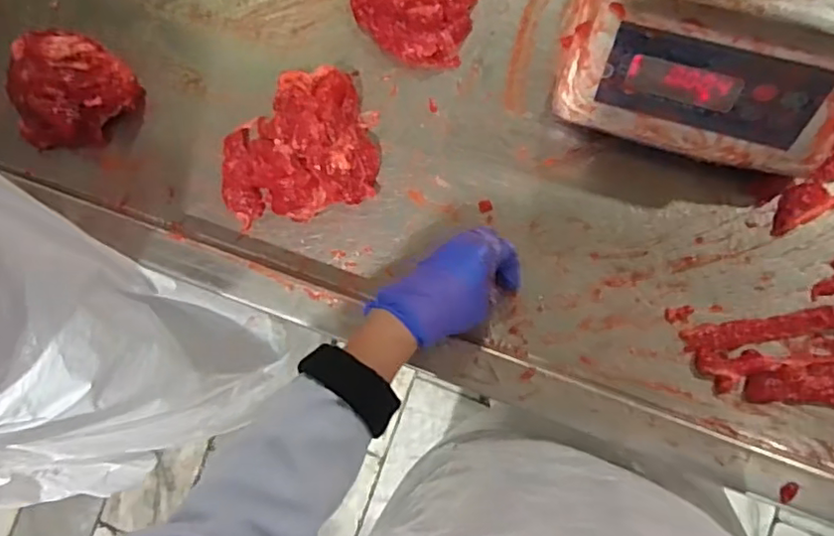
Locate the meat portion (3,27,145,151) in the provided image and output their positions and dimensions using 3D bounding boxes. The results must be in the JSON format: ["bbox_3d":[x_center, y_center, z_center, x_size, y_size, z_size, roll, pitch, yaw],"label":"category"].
[{"bbox_3d":[-0.366,-0.184,0.626,0.119,0.051,0.123,-1,85,9],"label":"meat portion"}]

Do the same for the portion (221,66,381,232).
[{"bbox_3d":[-0.120,-0.121,0.586,0.160,0.040,0.146,-7,85,8],"label":"portion"}]

